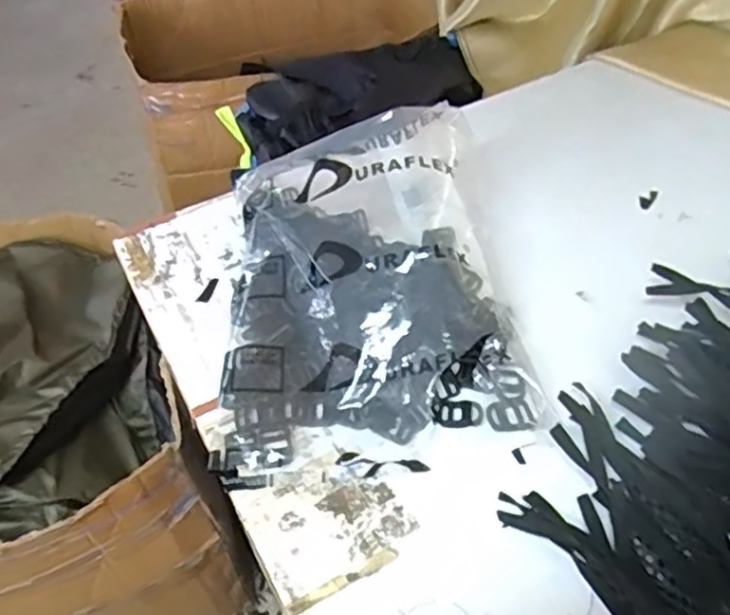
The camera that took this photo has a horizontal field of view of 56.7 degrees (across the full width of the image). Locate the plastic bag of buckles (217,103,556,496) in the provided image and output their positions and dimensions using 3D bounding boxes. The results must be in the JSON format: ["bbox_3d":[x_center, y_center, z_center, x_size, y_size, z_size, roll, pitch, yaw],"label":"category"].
[{"bbox_3d":[-0.002,-0.028,0.598,0.258,0.117,0.319,-6,47,-2],"label":"plastic bag of buckles"}]

